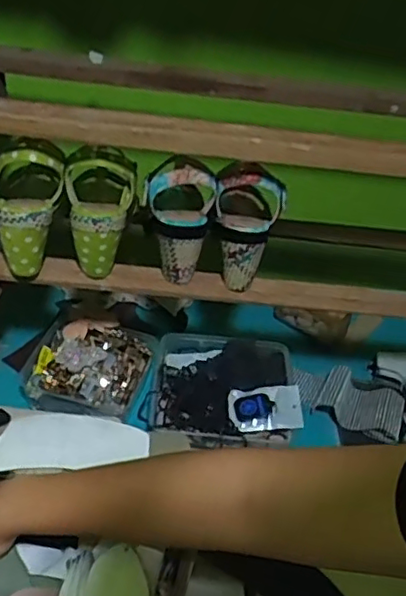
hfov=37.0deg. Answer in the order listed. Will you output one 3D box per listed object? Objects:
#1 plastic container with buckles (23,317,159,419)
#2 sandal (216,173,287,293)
[{"bbox_3d":[-0.163,0.103,0.877,0.158,0.059,0.172,15,38,9],"label":"plastic container with buckles"},{"bbox_3d":[0.046,-0.072,0.697,0.082,0.139,0.046,10,13,3],"label":"sandal"}]

